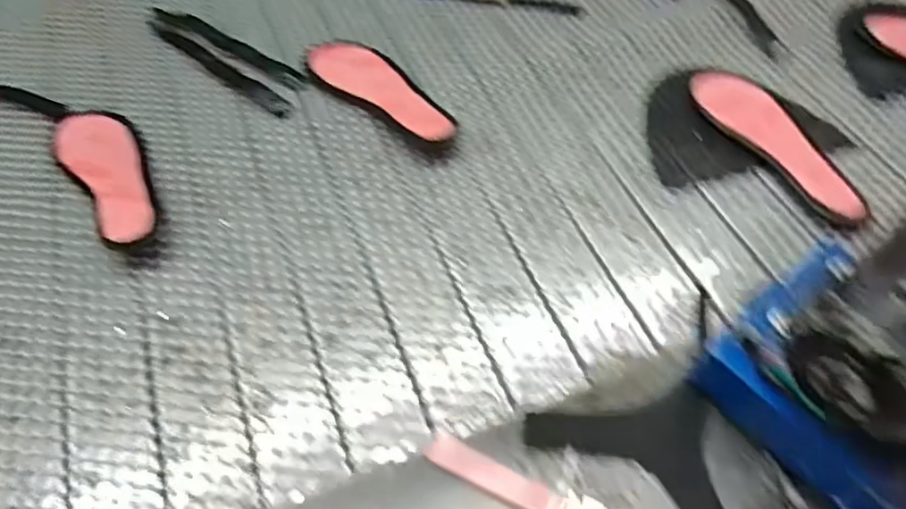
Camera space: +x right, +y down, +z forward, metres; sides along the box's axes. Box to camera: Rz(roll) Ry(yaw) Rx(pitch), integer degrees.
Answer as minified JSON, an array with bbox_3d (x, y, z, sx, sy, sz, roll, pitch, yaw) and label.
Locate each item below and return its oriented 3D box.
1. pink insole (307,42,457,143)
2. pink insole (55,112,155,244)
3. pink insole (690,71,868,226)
[{"bbox_3d":[-0.084,-0.183,0.704,0.065,0.024,0.222,-37,61,-20],"label":"pink insole"},{"bbox_3d":[-0.346,-0.087,0.645,0.067,0.024,0.216,-31,59,-17],"label":"pink insole"},{"bbox_3d":[0.323,-0.112,0.654,0.086,0.015,0.220,-14,56,-7],"label":"pink insole"}]

